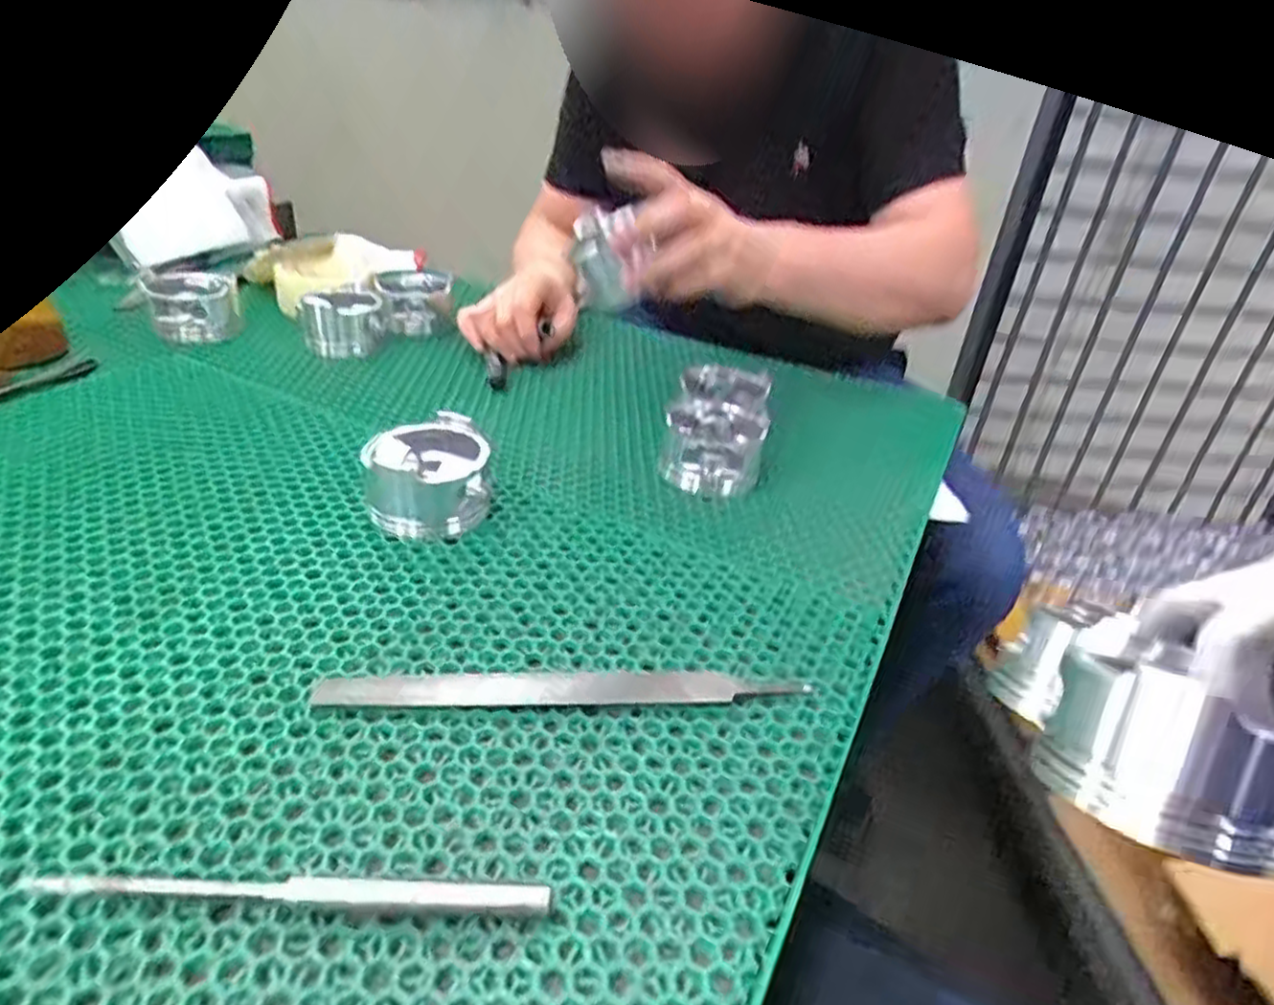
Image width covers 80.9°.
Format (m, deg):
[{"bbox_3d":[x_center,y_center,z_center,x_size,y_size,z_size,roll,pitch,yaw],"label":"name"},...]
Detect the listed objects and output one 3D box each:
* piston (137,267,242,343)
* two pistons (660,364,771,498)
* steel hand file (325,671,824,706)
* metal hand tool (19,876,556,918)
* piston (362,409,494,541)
[{"bbox_3d":[-0.428,-0.193,0.721,0.074,0.049,0.074,-18,40,-35],"label":"piston"},{"bbox_3d":[0.065,-0.061,0.607,0.073,0.051,0.151,10,32,5],"label":"two pistons"},{"bbox_3d":[-0.032,0.092,0.371,0.238,0.009,0.021,3,32,-8],"label":"steel hand file"},{"bbox_3d":[-0.124,0.143,0.272,0.181,0.012,0.010,4,32,-5],"label":"metal hand tool"},{"bbox_3d":[-0.135,-0.017,0.489,0.078,0.052,0.075,0,33,-12],"label":"piston"}]

